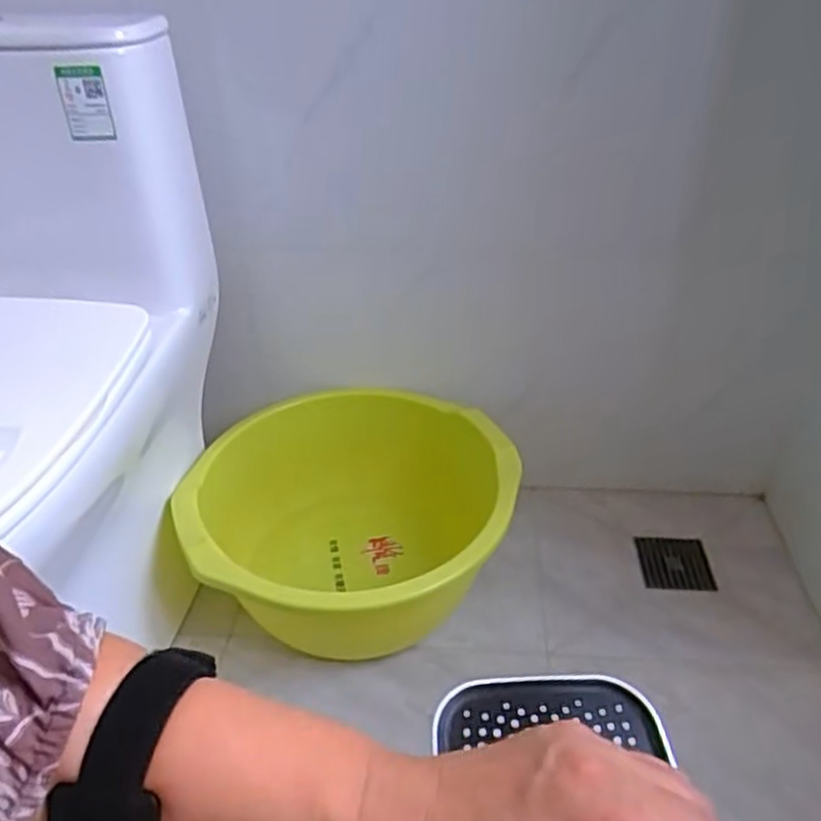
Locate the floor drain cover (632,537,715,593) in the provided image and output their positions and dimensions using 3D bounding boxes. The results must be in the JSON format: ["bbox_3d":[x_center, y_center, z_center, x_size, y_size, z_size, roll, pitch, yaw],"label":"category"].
[{"bbox_3d":[0.376,0.216,1.019,0.095,0.004,0.101,1,39,5],"label":"floor drain cover"}]

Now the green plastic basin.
[{"bbox_3d":[-0.066,0.157,0.935,0.387,0.219,0.410,-2,39,2],"label":"green plastic basin"}]

